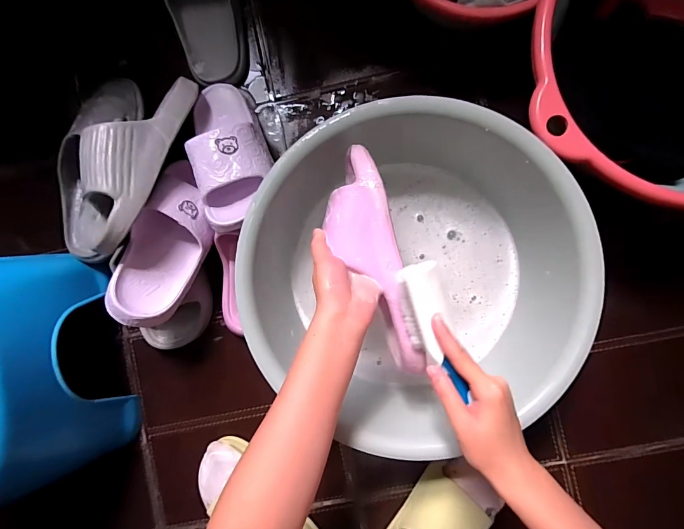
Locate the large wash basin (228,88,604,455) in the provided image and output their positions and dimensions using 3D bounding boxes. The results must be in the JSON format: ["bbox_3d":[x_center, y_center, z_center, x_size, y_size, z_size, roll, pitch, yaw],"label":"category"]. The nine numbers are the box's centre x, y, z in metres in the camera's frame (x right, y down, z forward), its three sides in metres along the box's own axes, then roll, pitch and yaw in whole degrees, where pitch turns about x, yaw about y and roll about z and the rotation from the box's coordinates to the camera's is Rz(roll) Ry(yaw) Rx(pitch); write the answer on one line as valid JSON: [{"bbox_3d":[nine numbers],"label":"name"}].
[{"bbox_3d":[0.079,0.009,0.453,0.380,0.126,0.369,0,89,4],"label":"large wash basin"}]

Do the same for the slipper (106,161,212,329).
[{"bbox_3d":[-0.226,-0.034,0.474,0.082,0.065,0.224,10,75,4],"label":"slipper"}]

